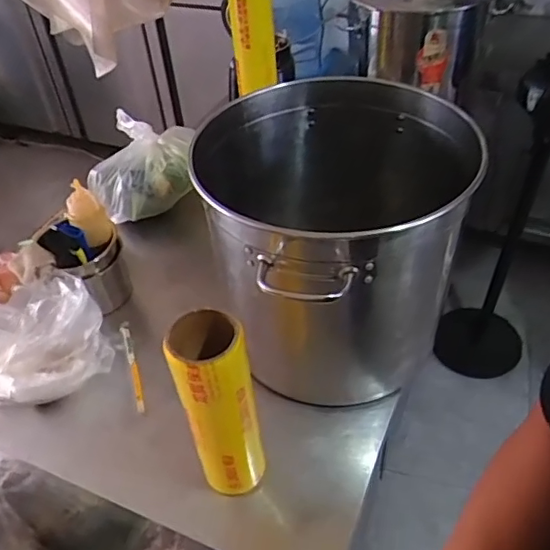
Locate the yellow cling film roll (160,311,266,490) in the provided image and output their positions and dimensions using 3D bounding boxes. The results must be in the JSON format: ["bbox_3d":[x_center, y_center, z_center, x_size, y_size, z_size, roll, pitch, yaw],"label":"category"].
[{"bbox_3d":[-0.074,0.179,0.737,0.085,0.306,0.081,-20,46,-16],"label":"yellow cling film roll"}]

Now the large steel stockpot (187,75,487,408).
[{"bbox_3d":[0.090,-0.057,0.916,0.386,0.378,0.416,-14,45,-10],"label":"large steel stockpot"}]

